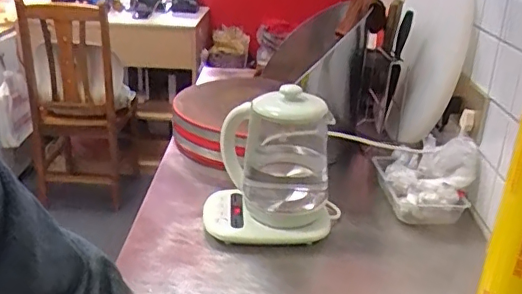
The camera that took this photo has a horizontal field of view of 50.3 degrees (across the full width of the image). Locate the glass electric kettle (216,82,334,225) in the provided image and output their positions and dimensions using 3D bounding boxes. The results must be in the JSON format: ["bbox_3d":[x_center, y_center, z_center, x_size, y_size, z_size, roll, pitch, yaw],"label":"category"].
[{"bbox_3d":[0.023,0.005,0.931,0.182,0.203,0.118,15,26,27],"label":"glass electric kettle"}]

